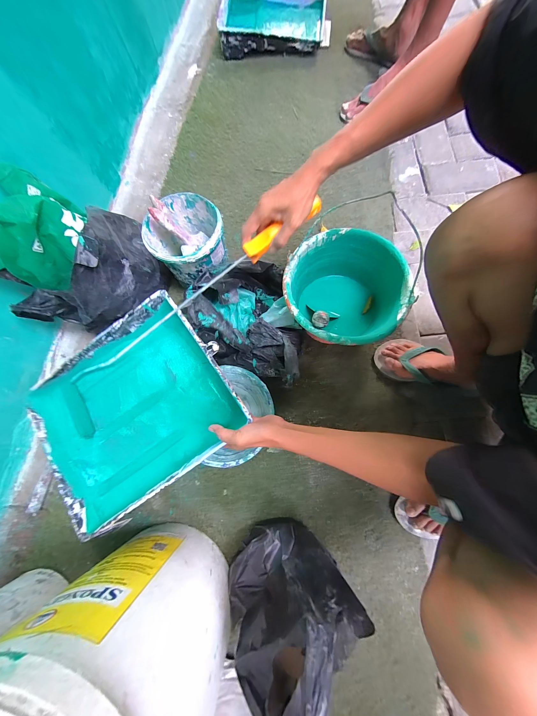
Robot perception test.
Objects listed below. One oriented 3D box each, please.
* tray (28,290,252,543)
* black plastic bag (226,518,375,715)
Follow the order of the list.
[{"bbox_3d":[-0.236,0.084,0.419,0.320,0.073,0.291,-35,78,-7],"label":"tray"},{"bbox_3d":[0.016,0.369,0.346,0.137,0.270,0.180,39,83,12],"label":"black plastic bag"}]

